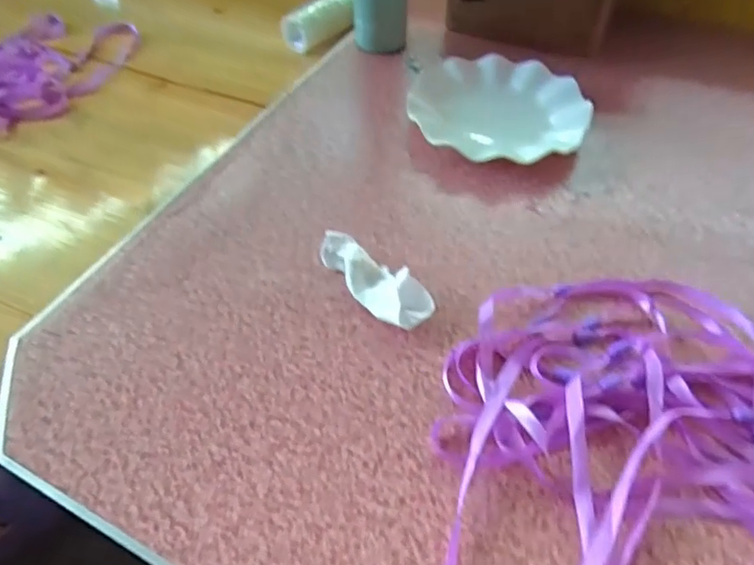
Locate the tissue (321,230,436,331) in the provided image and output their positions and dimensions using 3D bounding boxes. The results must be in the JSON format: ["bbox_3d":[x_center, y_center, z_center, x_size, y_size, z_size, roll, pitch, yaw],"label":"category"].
[{"bbox_3d":[-0.003,-0.002,0.416,0.037,0.024,0.109,-36,60,-26],"label":"tissue"}]

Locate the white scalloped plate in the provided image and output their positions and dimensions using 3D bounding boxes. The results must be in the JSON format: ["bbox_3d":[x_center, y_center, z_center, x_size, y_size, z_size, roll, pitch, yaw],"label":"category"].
[{"bbox_3d":[0.128,-0.187,0.561,0.178,0.021,0.183,4,51,3],"label":"white scalloped plate"}]

